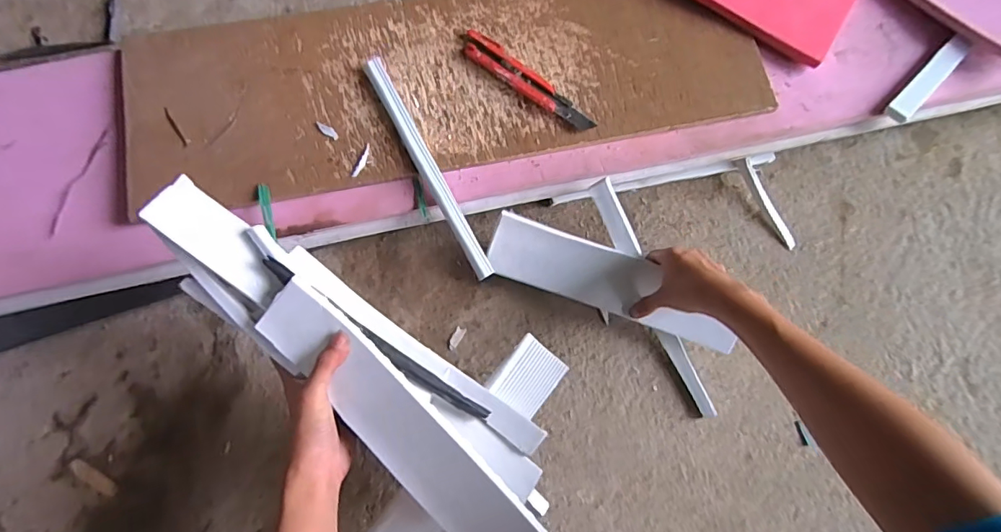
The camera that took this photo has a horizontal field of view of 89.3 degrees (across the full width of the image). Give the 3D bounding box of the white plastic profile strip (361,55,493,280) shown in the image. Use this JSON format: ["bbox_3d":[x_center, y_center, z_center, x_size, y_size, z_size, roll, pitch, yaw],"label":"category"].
[{"bbox_3d":[-0.078,-0.108,0.534,0.020,0.016,0.270,-27,77,-7],"label":"white plastic profile strip"}]

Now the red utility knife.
[{"bbox_3d":[0.026,-0.205,0.561,0.178,0.014,0.031,41,79,10],"label":"red utility knife"}]

